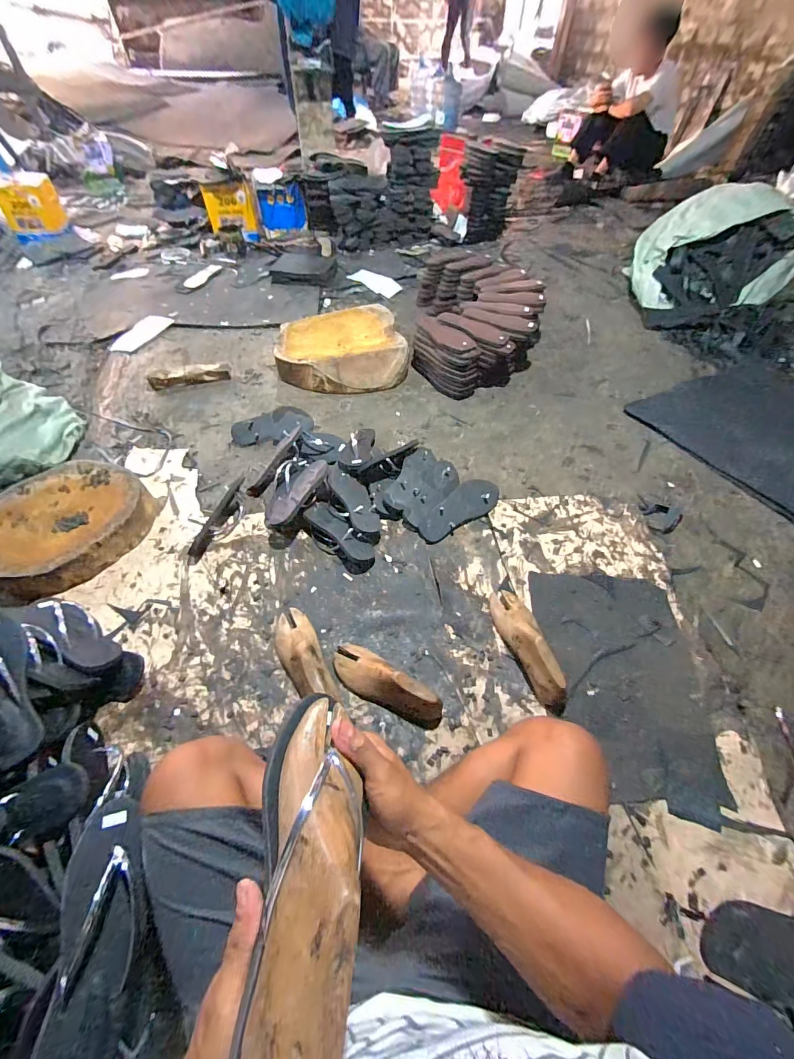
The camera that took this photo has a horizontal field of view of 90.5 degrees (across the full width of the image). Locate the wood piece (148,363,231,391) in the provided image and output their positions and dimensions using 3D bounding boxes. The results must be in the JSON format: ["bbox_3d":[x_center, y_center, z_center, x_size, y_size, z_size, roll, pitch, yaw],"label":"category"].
[{"bbox_3d":[-0.732,-0.545,1.393,0.263,0.039,0.066,-17,58,-11],"label":"wood piece"}]

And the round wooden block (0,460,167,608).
[{"bbox_3d":[-0.795,-0.010,0.941,0.323,0.095,0.365,24,57,15],"label":"round wooden block"}]

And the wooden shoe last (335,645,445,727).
[{"bbox_3d":[-0.025,0.295,0.753,0.238,0.082,0.084,30,59,19],"label":"wooden shoe last"}]

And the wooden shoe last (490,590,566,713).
[{"bbox_3d":[0.267,0.229,0.794,0.079,0.089,0.257,-11,55,-10],"label":"wooden shoe last"}]

